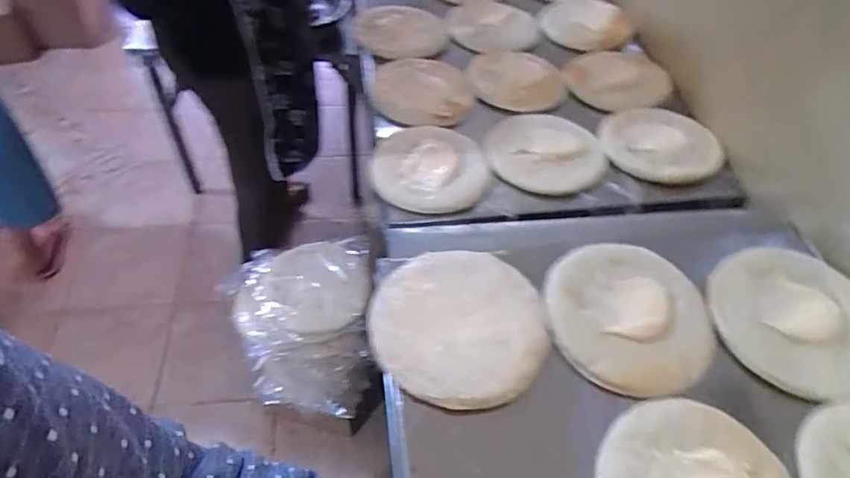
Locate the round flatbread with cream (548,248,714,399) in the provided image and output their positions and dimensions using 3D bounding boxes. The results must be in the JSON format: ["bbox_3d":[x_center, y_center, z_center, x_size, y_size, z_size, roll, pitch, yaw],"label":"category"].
[{"bbox_3d":[0.249,0.084,0.668,0.192,0.032,0.196,1,53,-1],"label":"round flatbread with cream"}]

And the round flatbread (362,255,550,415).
[{"bbox_3d":[0.038,0.095,0.647,0.197,0.012,0.198,1,53,-1],"label":"round flatbread"}]

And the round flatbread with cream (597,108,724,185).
[{"bbox_3d":[0.423,-0.176,1.002,0.204,0.028,0.172,24,56,15],"label":"round flatbread with cream"}]

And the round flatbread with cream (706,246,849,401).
[{"bbox_3d":[0.459,0.092,0.681,0.202,0.017,0.203,1,53,-1],"label":"round flatbread with cream"}]

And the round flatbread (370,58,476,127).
[{"bbox_3d":[-0.005,-0.299,1.087,0.196,0.038,0.201,6,50,-7],"label":"round flatbread"}]

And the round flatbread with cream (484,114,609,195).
[{"bbox_3d":[0.216,-0.160,0.985,0.205,0.016,0.201,1,53,-1],"label":"round flatbread with cream"}]

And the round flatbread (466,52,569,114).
[{"bbox_3d":[0.186,-0.335,1.145,0.191,0.017,0.223,3,46,2],"label":"round flatbread"}]

